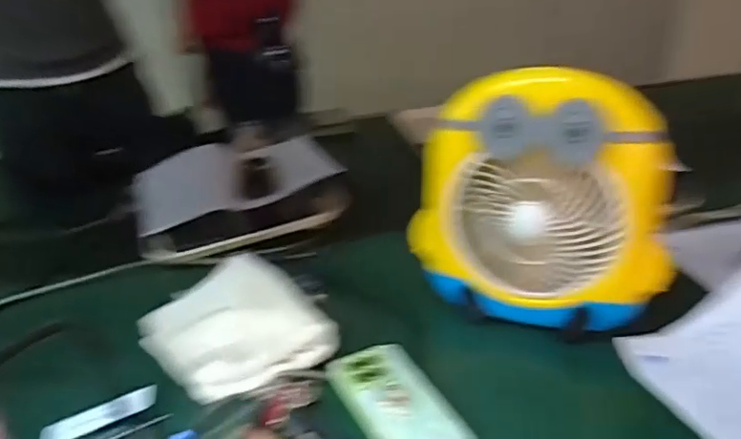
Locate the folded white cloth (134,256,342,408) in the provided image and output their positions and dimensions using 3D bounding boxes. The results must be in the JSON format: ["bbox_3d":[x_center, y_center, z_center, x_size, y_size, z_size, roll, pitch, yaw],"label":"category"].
[{"bbox_3d":[-0.165,0.120,0.665,0.167,0.043,0.221,-23,34,-30],"label":"folded white cloth"}]

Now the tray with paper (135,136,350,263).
[{"bbox_3d":[-0.219,-0.056,0.947,0.310,0.083,0.267,-13,30,-16],"label":"tray with paper"}]

